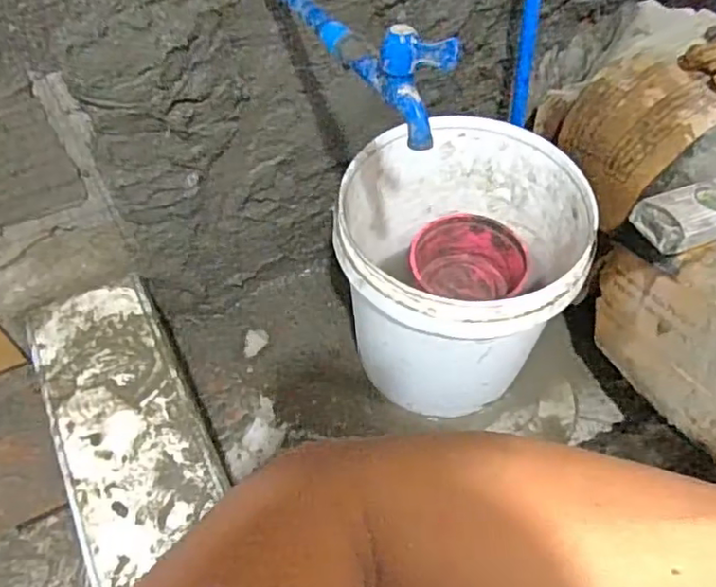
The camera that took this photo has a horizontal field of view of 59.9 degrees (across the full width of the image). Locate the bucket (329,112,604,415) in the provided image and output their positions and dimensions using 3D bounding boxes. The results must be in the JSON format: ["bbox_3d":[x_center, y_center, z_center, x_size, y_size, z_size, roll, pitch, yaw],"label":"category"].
[{"bbox_3d":[0.125,-0.025,0.825,0.285,0.279,0.295,0,53,0],"label":"bucket"}]

